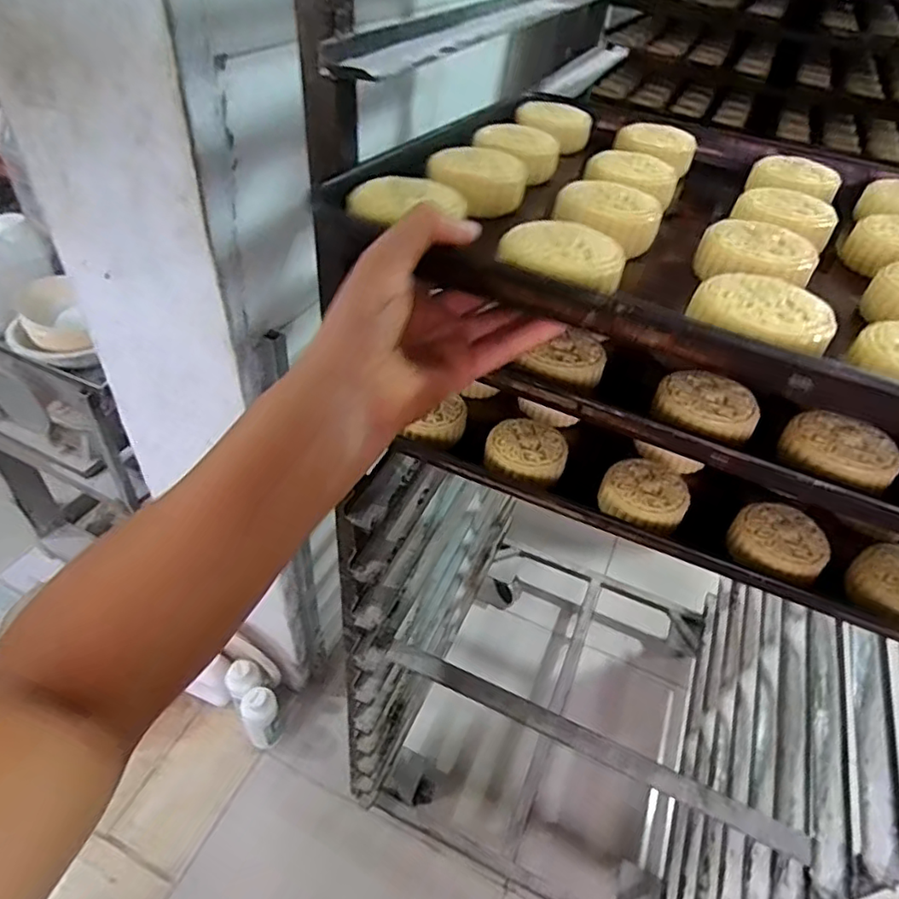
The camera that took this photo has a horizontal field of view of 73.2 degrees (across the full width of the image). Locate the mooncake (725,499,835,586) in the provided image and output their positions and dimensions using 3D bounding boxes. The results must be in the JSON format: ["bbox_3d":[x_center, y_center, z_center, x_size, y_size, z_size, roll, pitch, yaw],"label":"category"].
[{"bbox_3d":[0.250,0.069,0.458,0.065,0.022,0.066,34,48,31],"label":"mooncake"}]

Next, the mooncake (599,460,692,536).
[{"bbox_3d":[0.155,0.036,0.480,0.064,0.022,0.058,21,43,19],"label":"mooncake"}]

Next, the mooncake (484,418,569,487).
[{"bbox_3d":[0.064,0.002,0.503,0.064,0.021,0.062,18,42,16],"label":"mooncake"}]

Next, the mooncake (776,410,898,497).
[{"bbox_3d":[0.254,0.001,0.395,0.065,0.022,0.065,32,47,29],"label":"mooncake"}]

